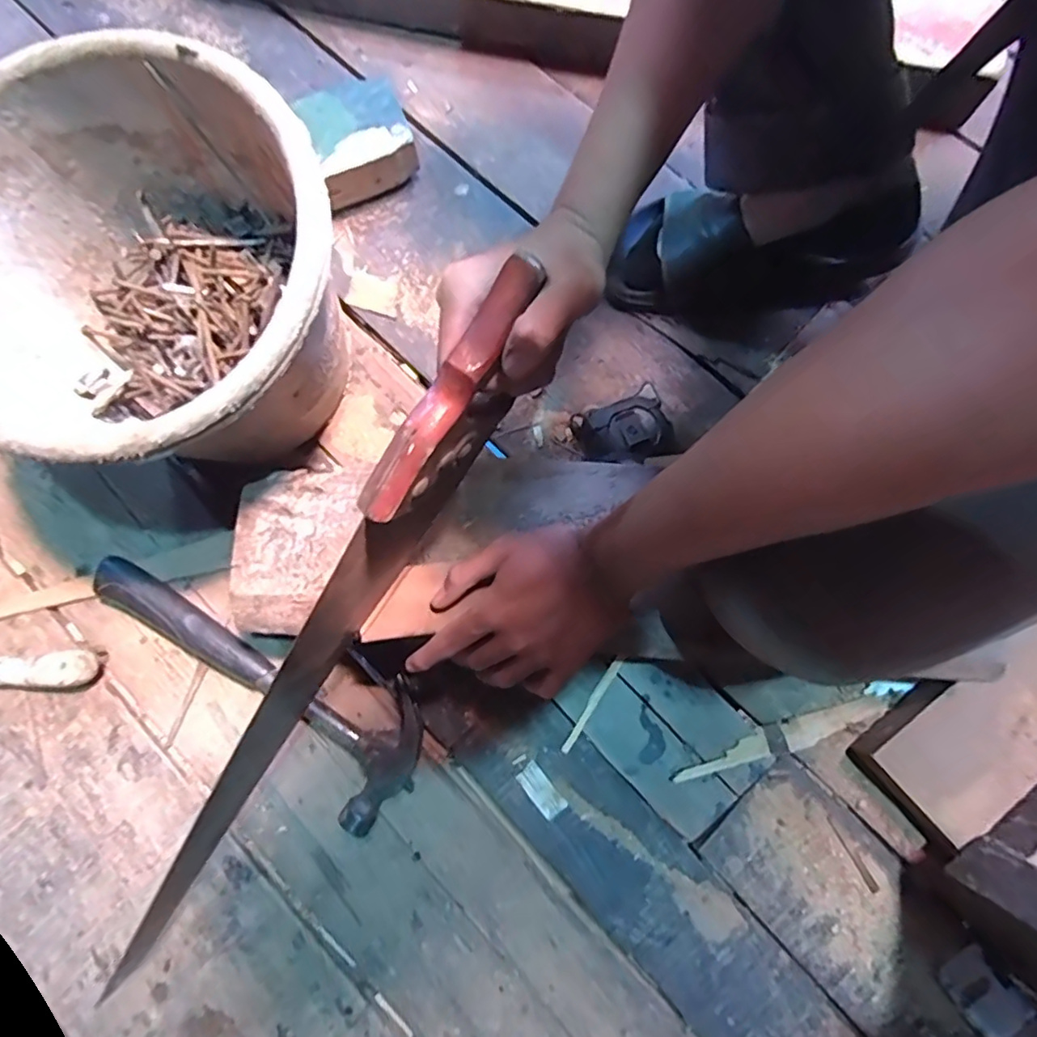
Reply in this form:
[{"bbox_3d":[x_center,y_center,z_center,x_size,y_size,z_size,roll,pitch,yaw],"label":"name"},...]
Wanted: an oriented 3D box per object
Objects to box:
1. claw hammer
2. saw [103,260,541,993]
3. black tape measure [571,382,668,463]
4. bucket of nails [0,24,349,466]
[{"bbox_3d":[-0.215,0.120,0.504,0.315,0.034,0.109,38,82,7],"label":"claw hammer"},{"bbox_3d":[-0.120,0.084,0.366,0.032,0.084,0.497,35,104,7],"label":"saw"},{"bbox_3d":[0.091,-0.076,0.523,0.071,0.042,0.061,-14,80,-2],"label":"black tape measure"},{"bbox_3d":[-0.258,-0.157,0.458,0.272,0.212,0.264,0,77,1],"label":"bucket of nails"}]

